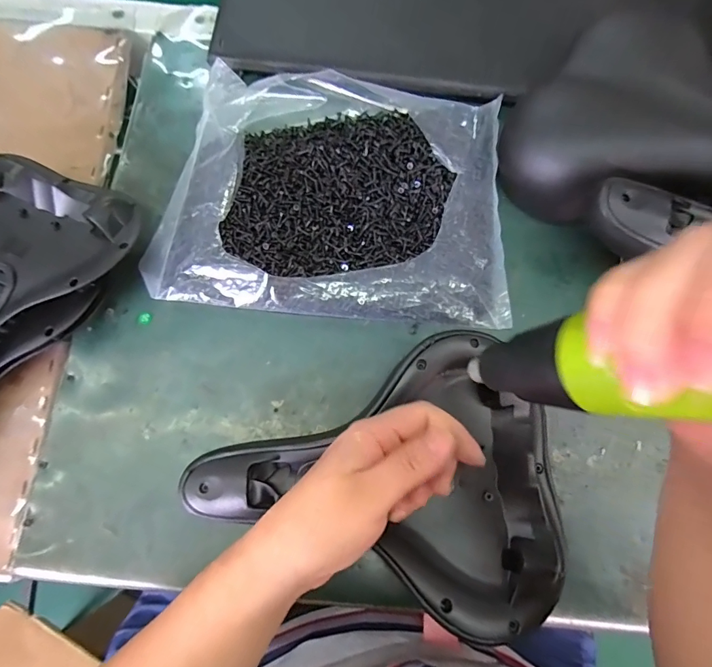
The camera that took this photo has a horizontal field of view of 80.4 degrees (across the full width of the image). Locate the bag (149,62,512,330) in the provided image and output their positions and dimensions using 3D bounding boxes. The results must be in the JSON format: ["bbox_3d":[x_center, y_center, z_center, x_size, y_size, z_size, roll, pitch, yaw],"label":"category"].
[{"bbox_3d":[-0.022,-0.129,0.378,0.305,0.034,0.227,5,77,-1],"label":"bag"}]

